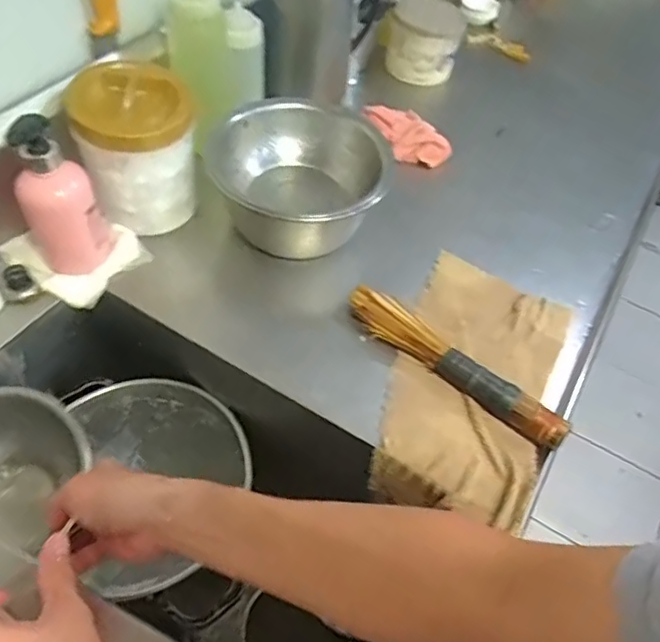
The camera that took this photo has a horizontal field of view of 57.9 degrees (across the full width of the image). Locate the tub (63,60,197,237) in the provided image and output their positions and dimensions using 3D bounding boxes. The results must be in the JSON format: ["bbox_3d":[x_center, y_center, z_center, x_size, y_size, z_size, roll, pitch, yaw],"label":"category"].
[{"bbox_3d":[-0.242,-0.217,0.754,0.135,0.156,0.129,-12,54,-14],"label":"tub"}]

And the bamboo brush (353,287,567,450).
[{"bbox_3d":[0.135,0.053,0.687,0.281,0.043,0.040,37,57,22],"label":"bamboo brush"}]

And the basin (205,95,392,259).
[{"bbox_3d":[-0.043,-0.197,0.789,0.209,0.121,0.201,3,51,-3],"label":"basin"}]

